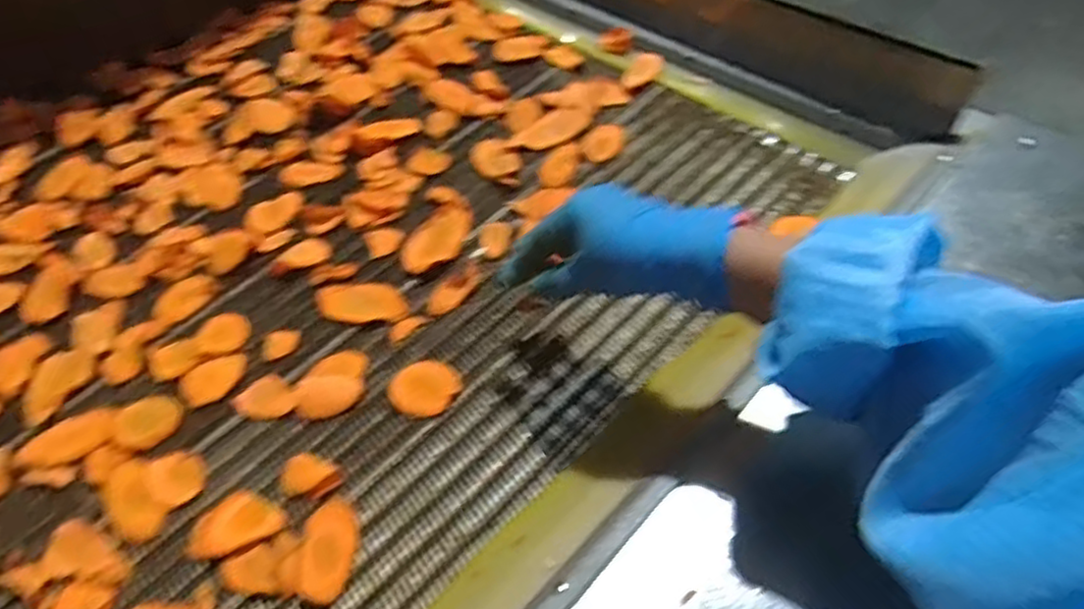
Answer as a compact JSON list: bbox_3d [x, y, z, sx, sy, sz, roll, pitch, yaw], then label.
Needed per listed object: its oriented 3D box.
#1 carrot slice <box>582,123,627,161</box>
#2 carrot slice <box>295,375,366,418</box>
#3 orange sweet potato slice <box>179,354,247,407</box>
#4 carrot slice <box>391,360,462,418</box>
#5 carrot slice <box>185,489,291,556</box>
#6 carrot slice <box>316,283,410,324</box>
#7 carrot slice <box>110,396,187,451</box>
[{"bbox_3d":[0.061,-0.160,0.688,0.040,0.012,0.049,4,52,8],"label":"carrot slice"},{"bbox_3d":[-0.162,0.067,0.532,0.050,0.006,0.032,-12,51,-5],"label":"carrot slice"},{"bbox_3d":[-0.256,0.059,0.548,0.050,0.004,0.041,-23,53,-13],"label":"orange sweet potato slice"},{"bbox_3d":[-0.088,0.064,0.533,0.051,0.012,0.043,-27,73,-9],"label":"carrot slice"},{"bbox_3d":[-0.210,0.147,0.475,0.063,0.009,0.039,-25,54,-15],"label":"carrot slice"},{"bbox_3d":[-0.151,-0.001,0.589,0.080,0.008,0.039,1,52,6],"label":"carrot slice"},{"bbox_3d":[-0.299,0.088,0.531,0.050,0.004,0.047,34,61,27],"label":"carrot slice"}]

